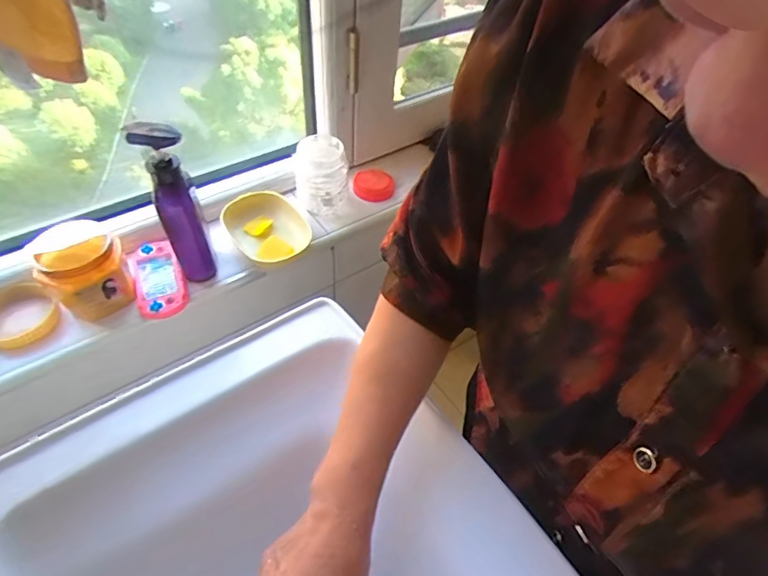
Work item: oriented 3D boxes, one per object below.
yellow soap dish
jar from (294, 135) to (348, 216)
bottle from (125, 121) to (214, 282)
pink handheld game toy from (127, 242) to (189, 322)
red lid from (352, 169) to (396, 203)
[{"bbox_3d":[-0.182,-0.097,0.735,0.113,0.033,0.133,-32,60,-27],"label":"yellow soap dish"},{"bbox_3d":[-0.101,-0.179,0.758,0.078,0.101,0.090,-4,51,-9],"label":"jar"},{"bbox_3d":[-0.260,-0.103,0.595,0.048,0.223,0.046,-21,56,-21],"label":"bottle"},{"bbox_3d":[-0.319,-0.017,0.664,0.065,0.017,0.129,-20,55,-20],"label":"pink handheld game toy"},{"bbox_3d":[-0.023,-0.183,0.820,0.064,0.032,0.071,-13,53,-15],"label":"red lid"}]

